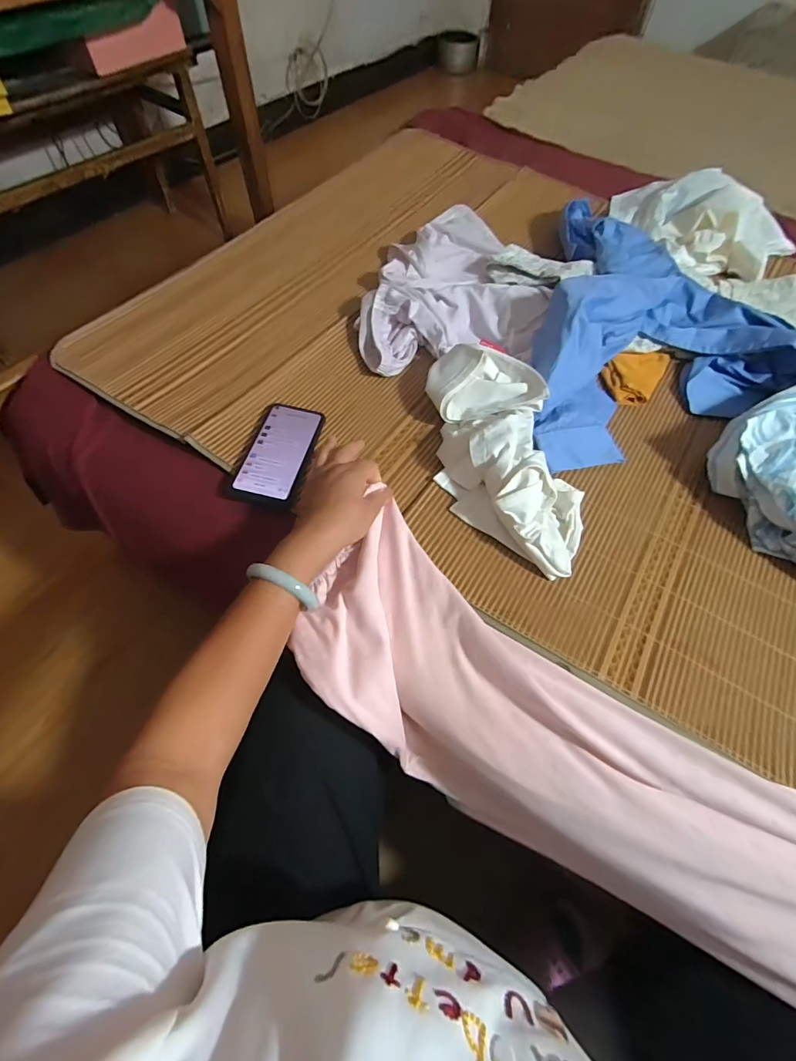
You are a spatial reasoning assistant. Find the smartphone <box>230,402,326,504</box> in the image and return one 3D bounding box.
[{"bbox_3d":[-0.151,-0.103,0.572,0.078,0.011,0.153,11,60,4],"label":"smartphone"}]

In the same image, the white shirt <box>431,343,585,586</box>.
[{"bbox_3d":[0.135,-0.102,0.556,0.154,0.069,0.324,-13,61,-10],"label":"white shirt"}]

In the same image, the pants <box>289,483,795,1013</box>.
[{"bbox_3d":[0.239,0.255,0.434,0.728,0.139,0.185,28,62,13],"label":"pants"}]

